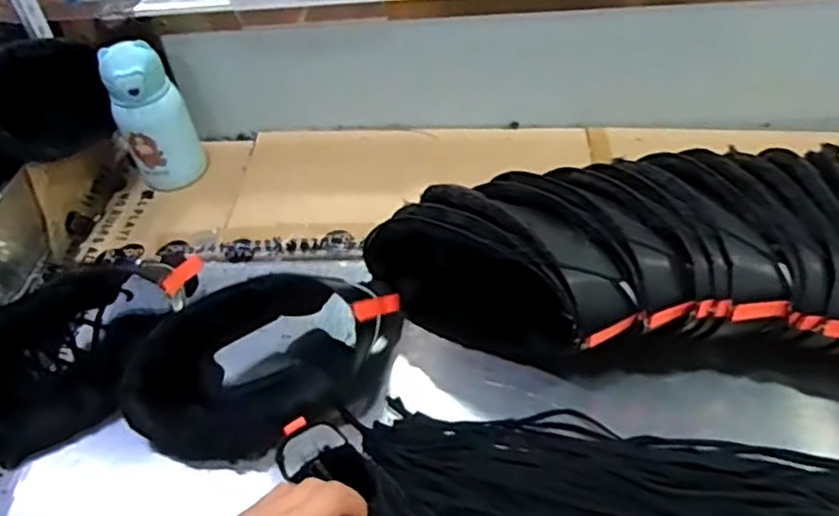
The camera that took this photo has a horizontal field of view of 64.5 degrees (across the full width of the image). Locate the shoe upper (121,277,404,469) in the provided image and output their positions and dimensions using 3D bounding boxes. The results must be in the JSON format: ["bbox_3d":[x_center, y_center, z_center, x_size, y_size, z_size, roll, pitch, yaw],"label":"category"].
[{"bbox_3d":[-0.131,0.085,0.573,0.243,0.089,0.112,-21,48,-13],"label":"shoe upper"}]

